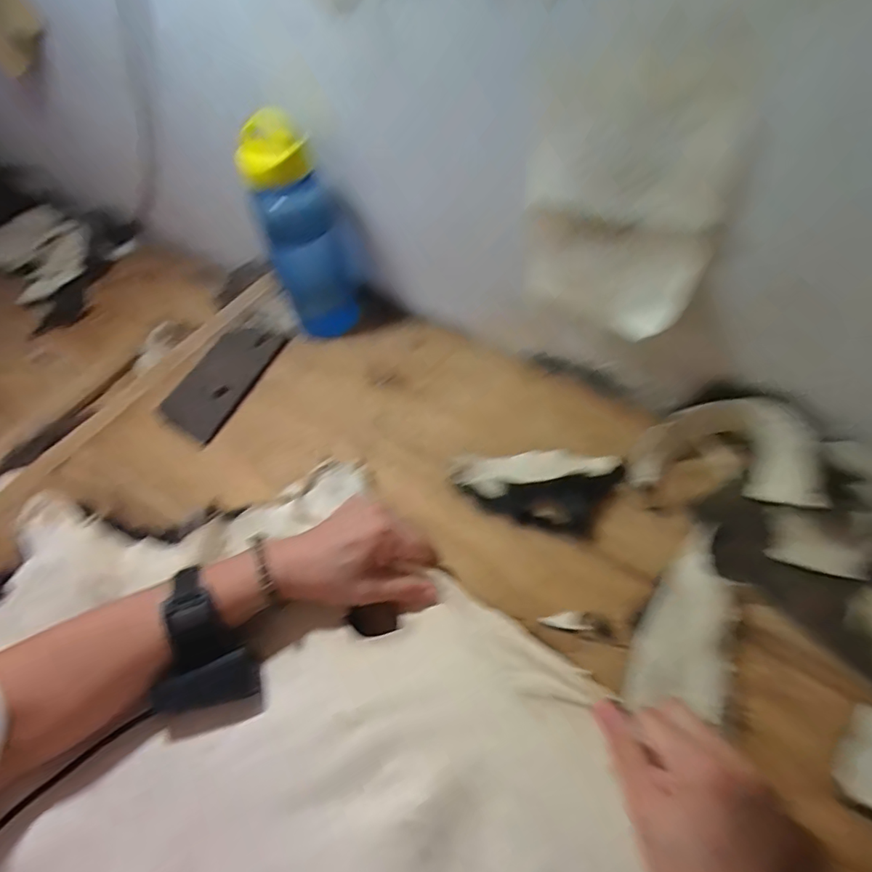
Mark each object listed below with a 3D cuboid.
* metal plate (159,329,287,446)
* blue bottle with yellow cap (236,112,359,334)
[{"bbox_3d":[-0.248,-0.070,0.567,0.081,0.015,0.159,20,59,10],"label":"metal plate"},{"bbox_3d":[-0.140,-0.215,0.536,0.096,0.221,0.061,-15,54,-5],"label":"blue bottle with yellow cap"}]

